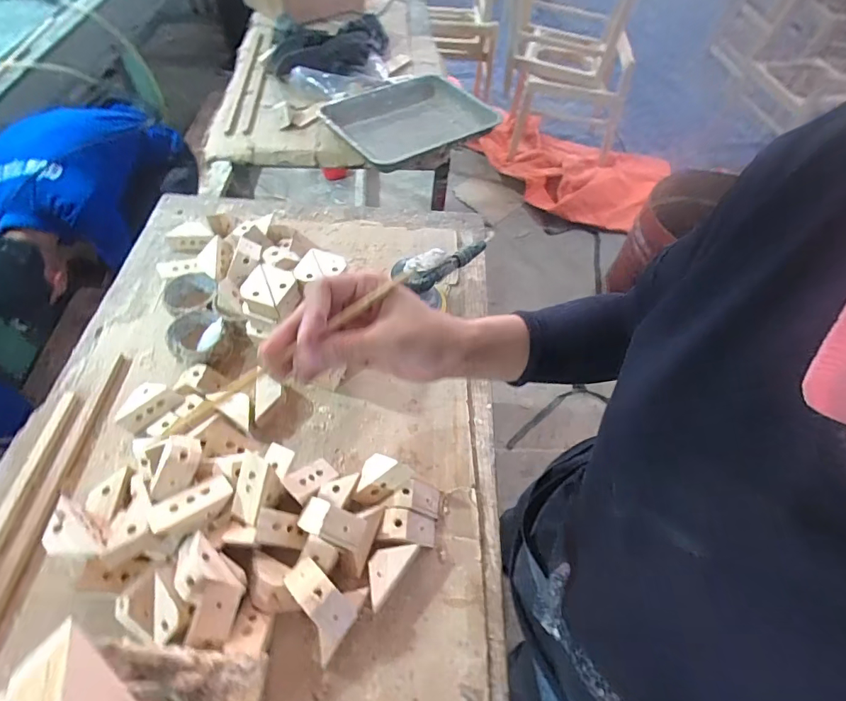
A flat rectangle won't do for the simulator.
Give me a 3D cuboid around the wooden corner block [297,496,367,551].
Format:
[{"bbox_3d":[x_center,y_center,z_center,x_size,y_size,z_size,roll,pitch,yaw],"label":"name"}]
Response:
[{"bbox_3d":[-0.106,0.194,0.512,0.079,0.040,0.039,20,57,10],"label":"wooden corner block"}]

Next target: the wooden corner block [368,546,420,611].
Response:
[{"bbox_3d":[-0.042,0.254,0.522,0.038,0.035,0.076,33,60,18],"label":"wooden corner block"}]

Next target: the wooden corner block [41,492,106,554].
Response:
[{"bbox_3d":[-0.387,0.199,0.491,0.087,0.034,0.039,36,61,19],"label":"wooden corner block"}]

